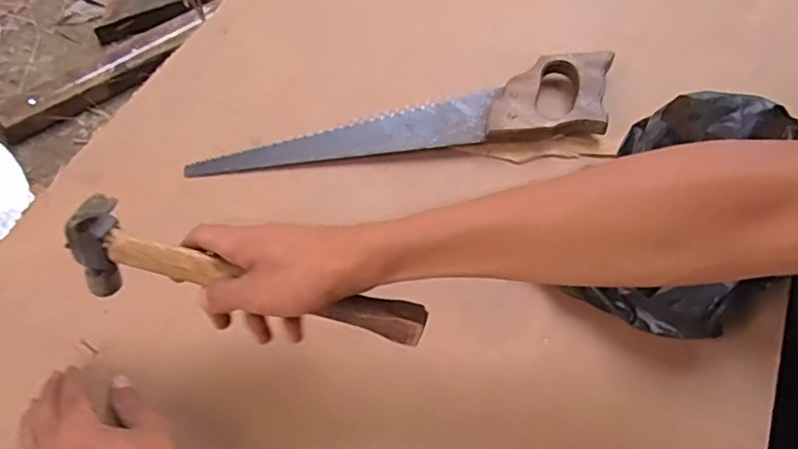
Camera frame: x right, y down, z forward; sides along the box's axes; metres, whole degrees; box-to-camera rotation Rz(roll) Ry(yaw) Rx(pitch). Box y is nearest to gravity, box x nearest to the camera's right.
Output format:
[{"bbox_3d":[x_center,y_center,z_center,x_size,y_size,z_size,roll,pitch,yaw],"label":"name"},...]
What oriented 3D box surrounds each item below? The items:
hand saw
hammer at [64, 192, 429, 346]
[{"bbox_3d":[0.007,-0.105,0.586,0.406,0.030,0.086,-8,59,-4],"label":"hand saw"},{"bbox_3d":[-0.103,0.042,0.417,0.243,0.074,0.040,15,60,0],"label":"hammer"}]

